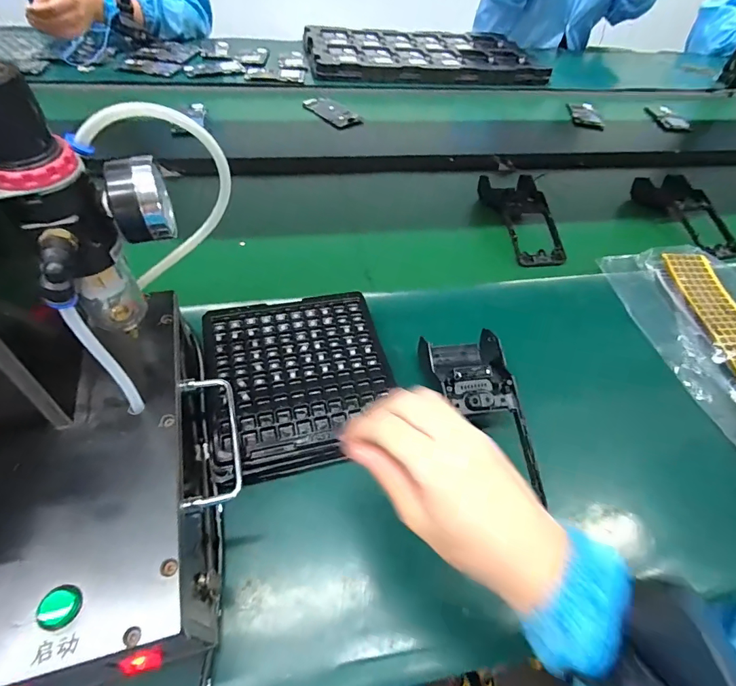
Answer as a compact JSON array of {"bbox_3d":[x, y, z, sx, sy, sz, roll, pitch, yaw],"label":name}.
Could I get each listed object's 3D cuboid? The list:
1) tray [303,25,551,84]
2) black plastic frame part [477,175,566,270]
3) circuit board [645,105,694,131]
[{"bbox_3d":[0.135,-0.742,1.100,0.575,0.032,0.337,-4,51,-9],"label":"tray"},{"bbox_3d":[0.231,-0.187,0.635,0.081,0.039,0.181,-4,51,-10],"label":"black plastic frame part"},{"bbox_3d":[0.695,-0.520,0.993,0.056,0.021,0.138,5,50,-2],"label":"circuit board"}]

